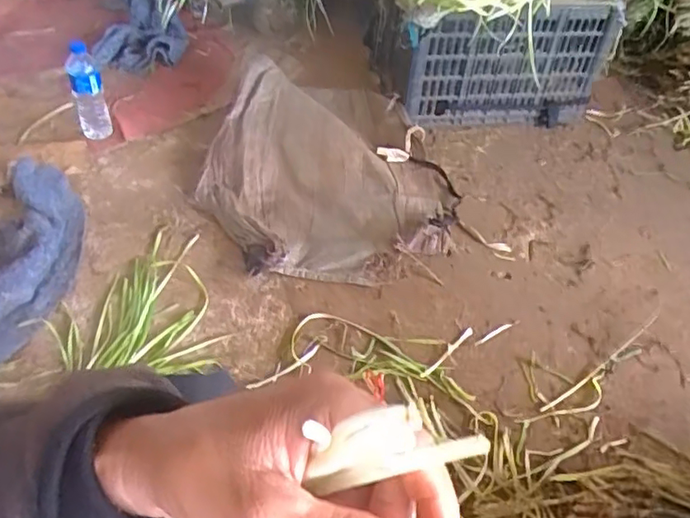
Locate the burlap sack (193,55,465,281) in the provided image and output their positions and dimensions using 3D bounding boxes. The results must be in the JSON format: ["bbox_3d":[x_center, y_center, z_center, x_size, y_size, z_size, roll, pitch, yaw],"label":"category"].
[{"bbox_3d":[-0.032,-0.209,1.186,0.485,0.077,0.590,3,46,-3],"label":"burlap sack"}]

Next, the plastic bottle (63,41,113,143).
[{"bbox_3d":[-0.539,-0.351,1.204,0.061,0.184,0.054,-15,49,-20],"label":"plastic bottle"}]

